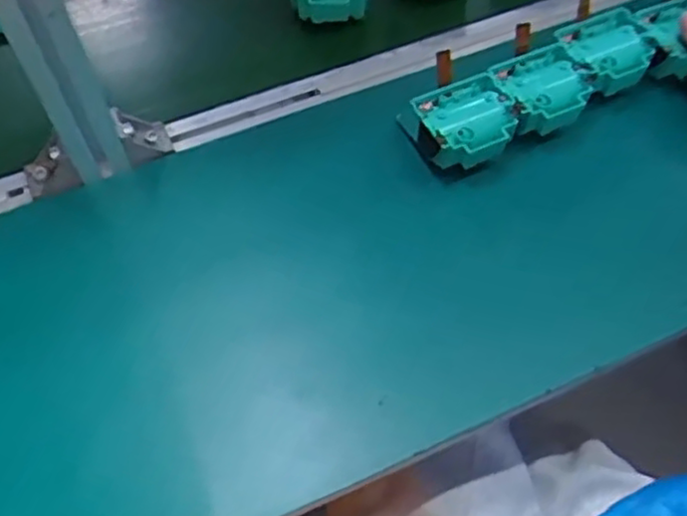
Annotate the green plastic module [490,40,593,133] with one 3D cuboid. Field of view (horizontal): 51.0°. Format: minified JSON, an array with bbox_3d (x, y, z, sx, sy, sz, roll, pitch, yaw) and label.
[{"bbox_3d":[0.159,-0.134,0.573,0.070,0.026,0.067,-21,60,-12],"label":"green plastic module"}]

